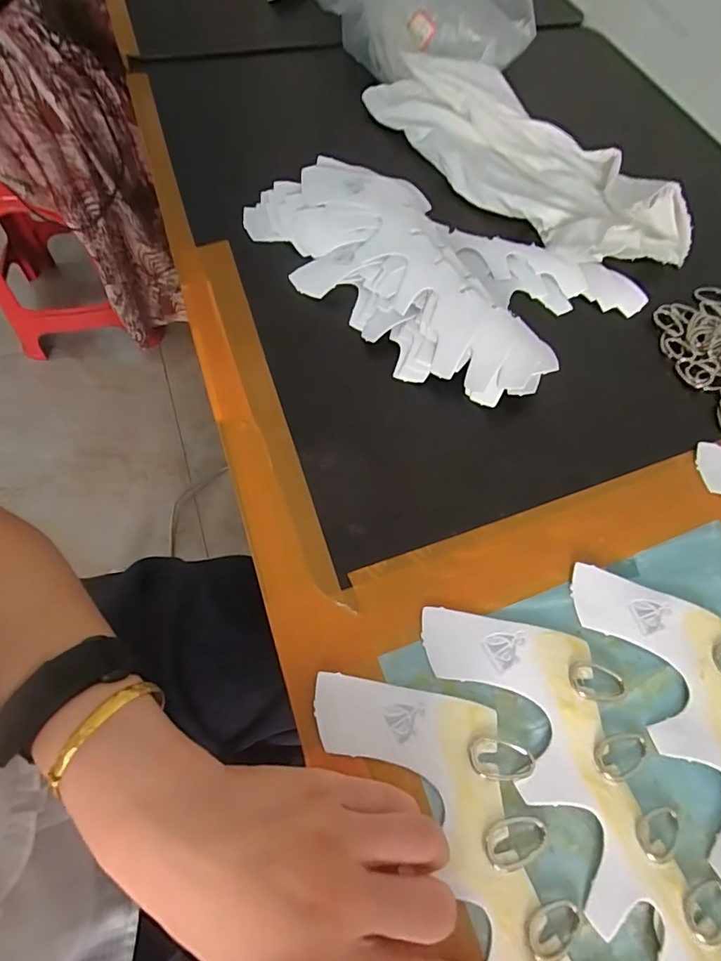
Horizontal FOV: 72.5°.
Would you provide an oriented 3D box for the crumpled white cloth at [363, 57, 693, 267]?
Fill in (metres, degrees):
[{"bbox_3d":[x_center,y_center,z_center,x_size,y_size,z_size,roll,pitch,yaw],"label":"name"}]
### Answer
[{"bbox_3d":[0.159,-0.317,0.476,0.152,0.044,0.340,-34,70,-18],"label":"crumpled white cloth"}]

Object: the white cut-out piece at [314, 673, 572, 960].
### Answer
[{"bbox_3d":[0.056,0.186,0.233,0.077,0.006,0.215,-23,66,-18],"label":"white cut-out piece"}]

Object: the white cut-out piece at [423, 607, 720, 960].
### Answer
[{"bbox_3d":[0.106,0.161,0.245,0.079,0.011,0.213,-15,65,-10],"label":"white cut-out piece"}]

